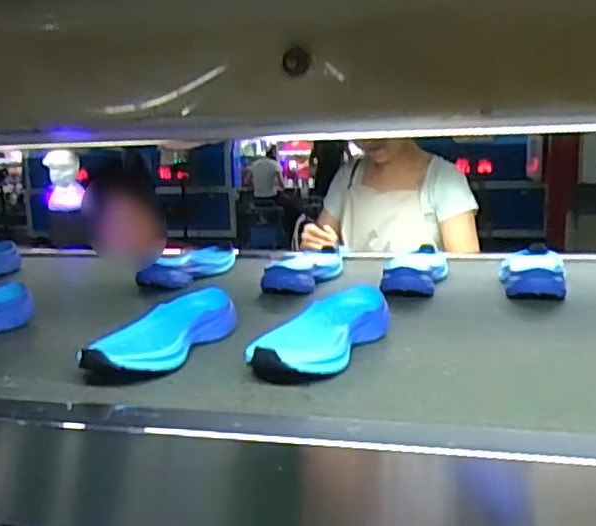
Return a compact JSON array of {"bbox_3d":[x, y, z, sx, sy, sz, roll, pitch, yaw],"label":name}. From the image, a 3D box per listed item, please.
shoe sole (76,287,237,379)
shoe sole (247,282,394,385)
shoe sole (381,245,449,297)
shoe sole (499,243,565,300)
[{"bbox_3d":[-0.138,0.073,0.684,0.072,0.048,0.225,3,8,21],"label":"shoe sole"},{"bbox_3d":[0.027,0.069,0.664,0.075,0.054,0.216,4,9,29],"label":"shoe sole"},{"bbox_3d":[0.184,0.011,1.011,0.087,0.043,0.234,2,8,13],"label":"shoe sole"},{"bbox_3d":[0.346,0.012,0.962,0.086,0.047,0.235,3,8,18],"label":"shoe sole"}]

